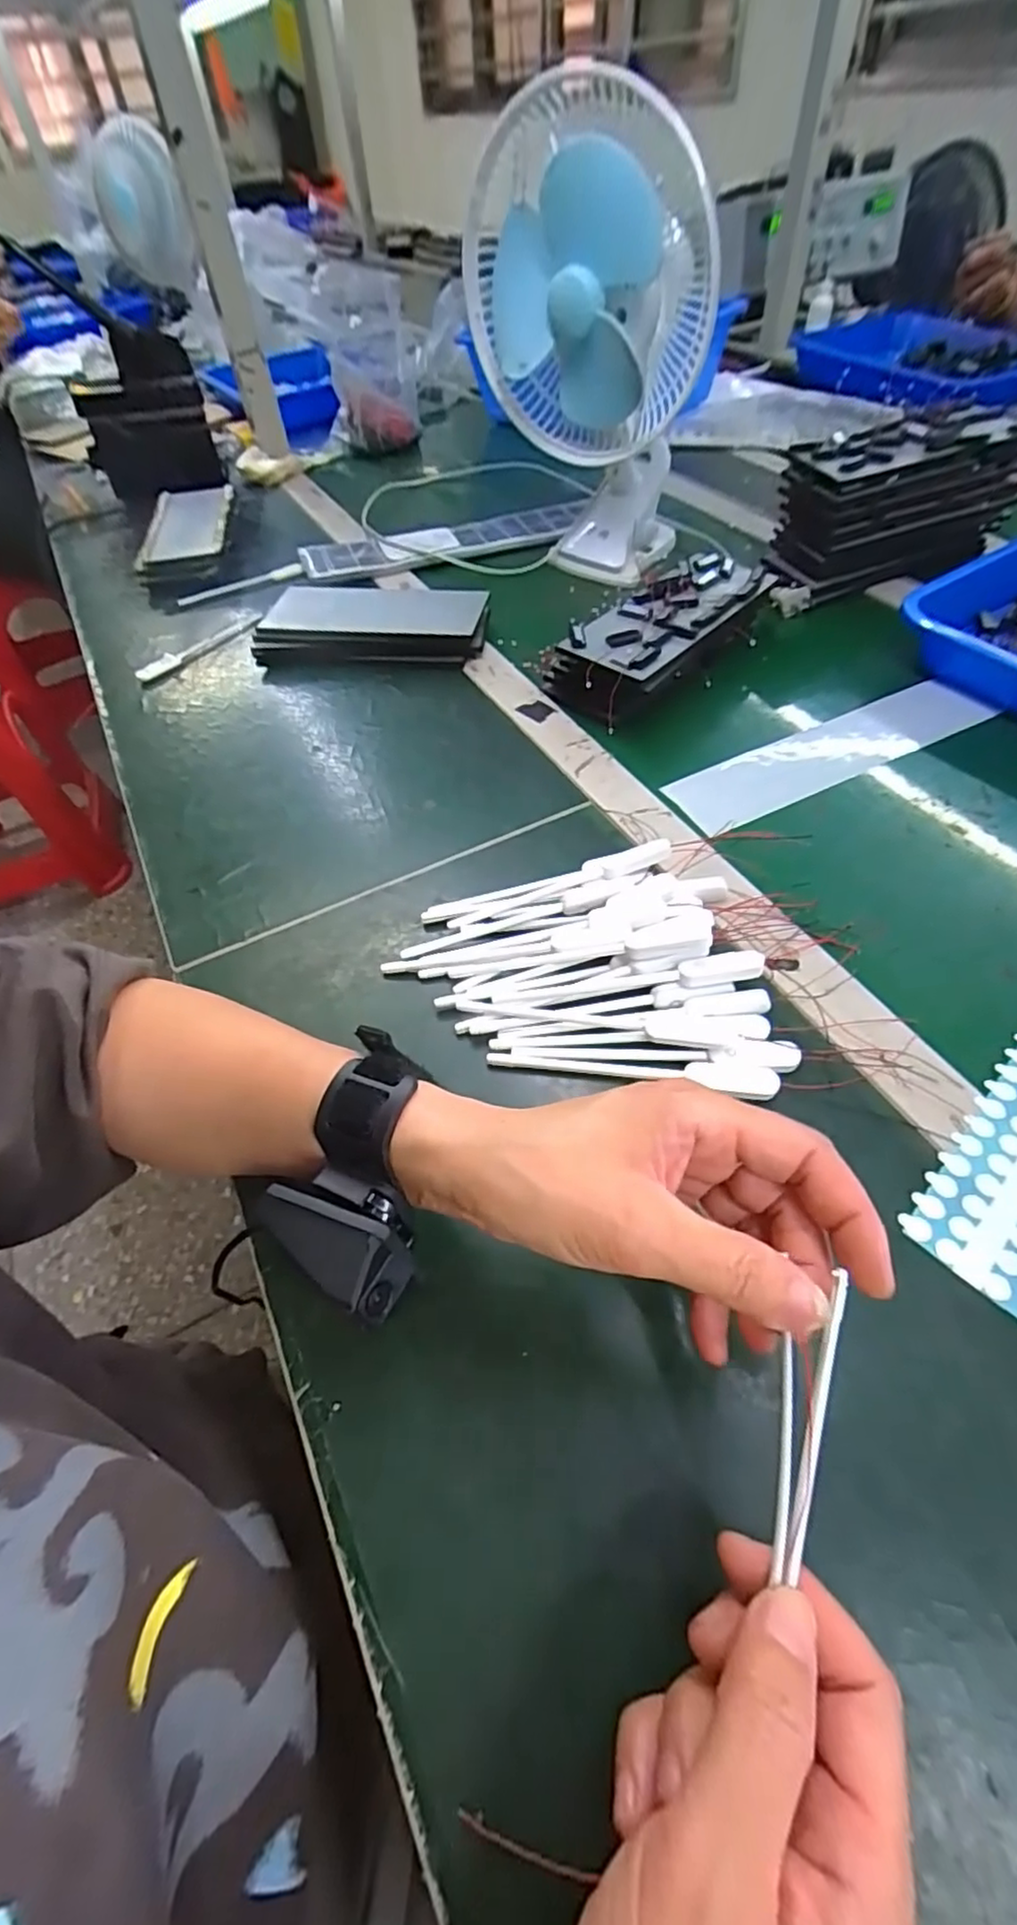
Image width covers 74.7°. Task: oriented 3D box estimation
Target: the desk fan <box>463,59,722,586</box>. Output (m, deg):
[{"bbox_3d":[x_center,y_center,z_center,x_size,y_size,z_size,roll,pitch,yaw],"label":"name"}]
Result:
[{"bbox_3d":[0.068,-0.548,0.613,0.197,0.304,0.197,2,53,6],"label":"desk fan"}]

